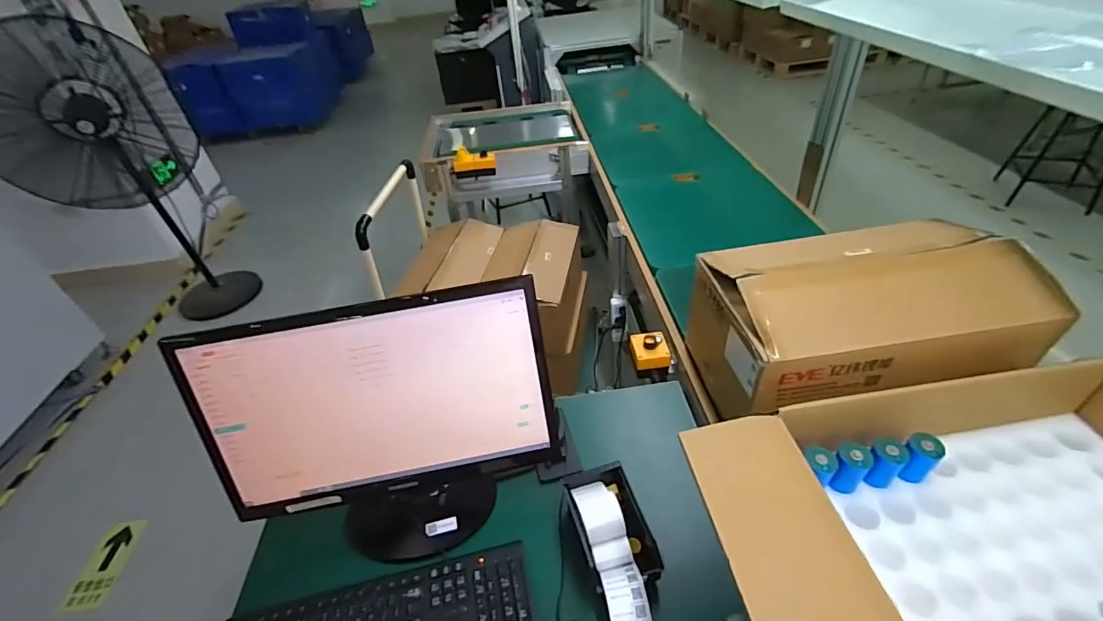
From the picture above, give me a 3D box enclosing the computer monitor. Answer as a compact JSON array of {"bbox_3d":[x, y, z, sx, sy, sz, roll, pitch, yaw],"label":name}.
[{"bbox_3d":[-0.242,0.185,0.731,0.493,0.365,0.162,-9,40,-4],"label":"computer monitor"}]

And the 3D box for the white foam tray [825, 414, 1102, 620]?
[{"bbox_3d":[0.583,0.268,0.599,0.396,0.035,0.251,-8,40,-2],"label":"white foam tray"}]

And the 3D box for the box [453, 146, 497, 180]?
[{"bbox_3d":[-0.303,-0.571,1.873,0.177,0.128,0.065,-11,40,-6],"label":"box"}]

